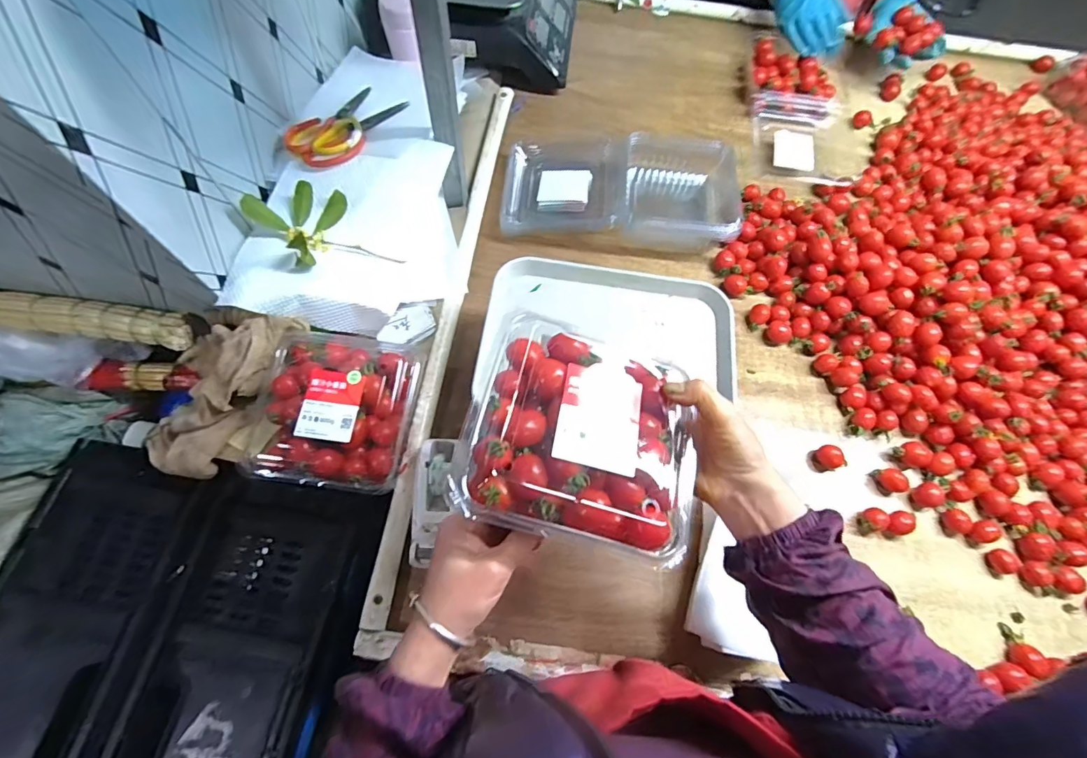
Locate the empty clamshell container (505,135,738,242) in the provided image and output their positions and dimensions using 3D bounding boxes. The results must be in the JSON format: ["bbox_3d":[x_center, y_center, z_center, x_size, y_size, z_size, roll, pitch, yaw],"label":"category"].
[{"bbox_3d":[0.115,-0.294,0.724,0.350,0.060,0.176,4,68,-1],"label":"empty clamshell container"}]

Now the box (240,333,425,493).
[{"bbox_3d":[-0.240,0.028,0.544,0.169,0.067,0.188,8,68,1],"label":"box"}]

